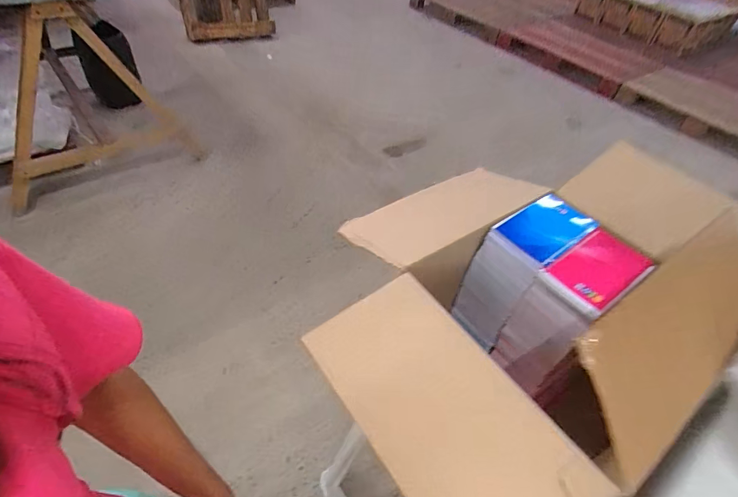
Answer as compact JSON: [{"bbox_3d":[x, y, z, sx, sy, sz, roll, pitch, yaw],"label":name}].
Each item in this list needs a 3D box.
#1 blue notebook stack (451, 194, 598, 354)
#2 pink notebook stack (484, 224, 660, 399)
[{"bbox_3d":[0.225,0.030,0.597,0.140,0.177,0.095,-26,55,-29],"label":"blue notebook stack"},{"bbox_3d":[0.265,0.072,0.549,0.154,0.142,0.071,-22,53,-27],"label":"pink notebook stack"}]

